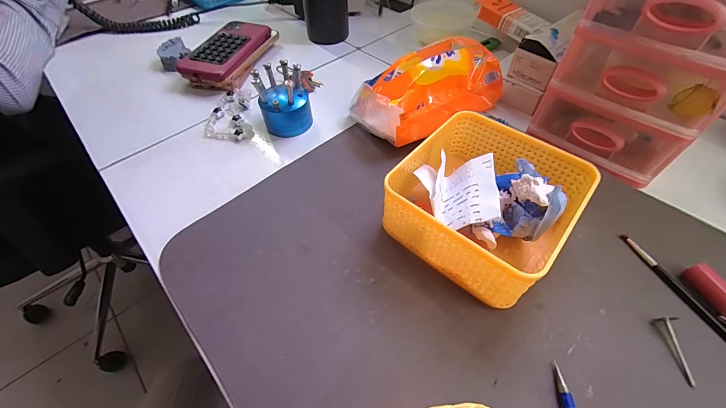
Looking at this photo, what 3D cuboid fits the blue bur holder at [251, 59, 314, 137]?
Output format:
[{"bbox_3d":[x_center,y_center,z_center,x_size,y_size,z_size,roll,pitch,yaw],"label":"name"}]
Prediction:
[{"bbox_3d":[-0.094,-0.125,0.372,0.060,0.069,0.052,-14,53,-9],"label":"blue bur holder"}]

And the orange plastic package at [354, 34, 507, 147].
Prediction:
[{"bbox_3d":[0.079,-0.141,0.375,0.173,0.078,0.098,-31,58,-20],"label":"orange plastic package"}]

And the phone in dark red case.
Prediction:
[{"bbox_3d":[-0.201,-0.230,0.462,0.073,0.014,0.143,19,59,3],"label":"phone in dark red case"}]

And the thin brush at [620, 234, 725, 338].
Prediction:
[{"bbox_3d":[0.263,0.092,0.231,0.010,0.005,0.171,-17,54,-11],"label":"thin brush"}]

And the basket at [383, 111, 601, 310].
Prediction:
[{"bbox_3d":[0.103,-0.003,0.272,0.132,0.066,0.134,33,60,24],"label":"basket"}]

